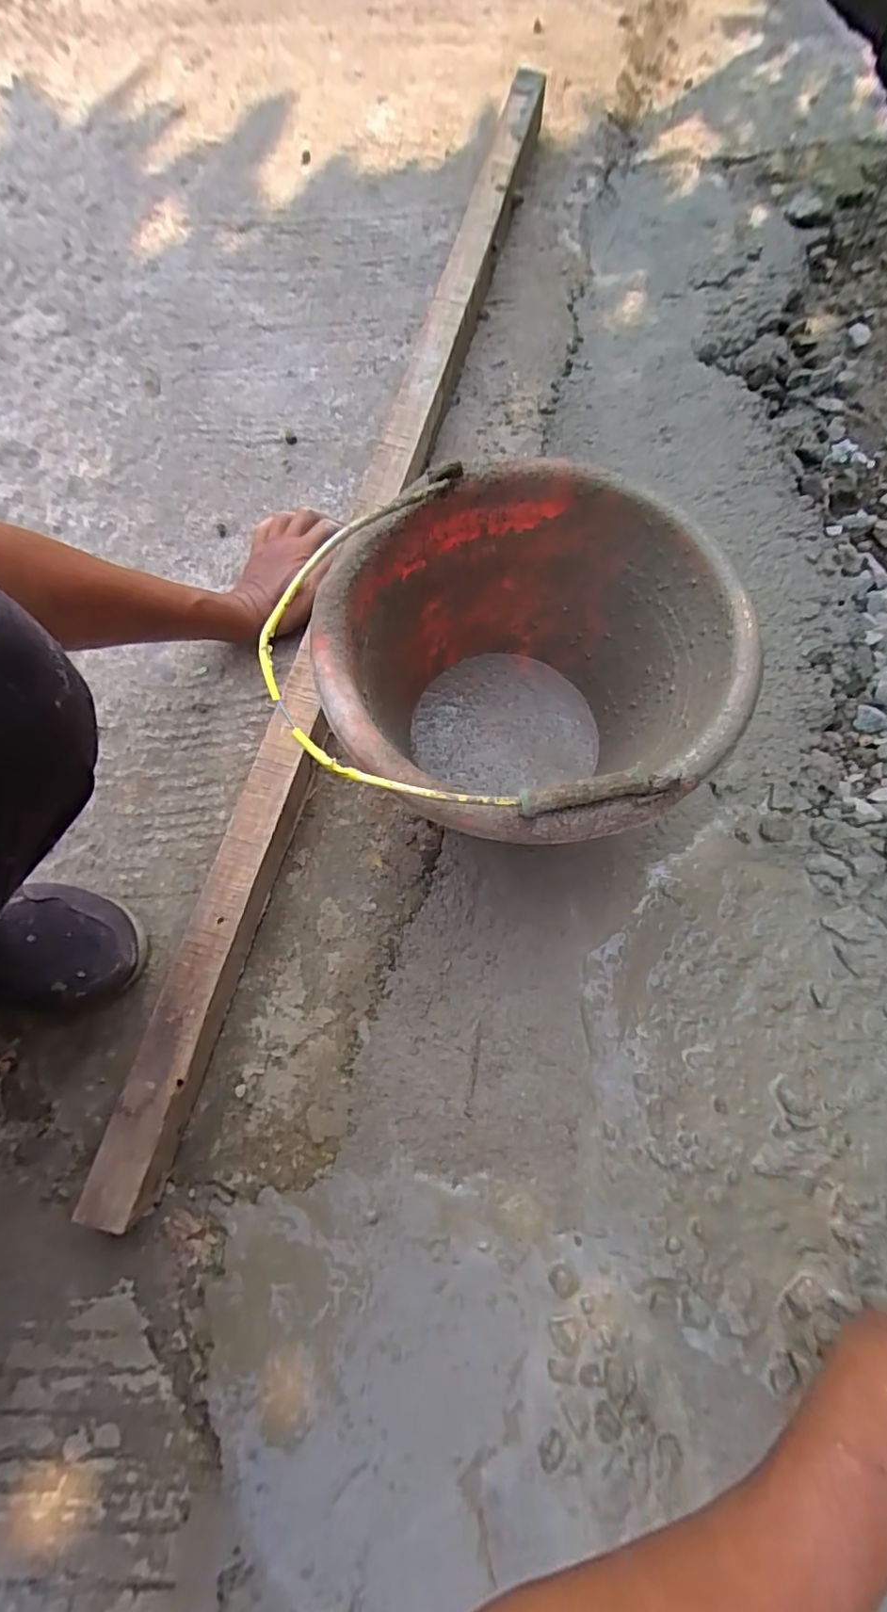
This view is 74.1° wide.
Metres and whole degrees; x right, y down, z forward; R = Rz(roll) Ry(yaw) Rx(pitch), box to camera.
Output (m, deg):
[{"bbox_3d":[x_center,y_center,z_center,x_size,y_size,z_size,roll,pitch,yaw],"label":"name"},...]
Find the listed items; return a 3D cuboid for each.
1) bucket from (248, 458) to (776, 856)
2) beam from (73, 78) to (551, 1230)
[{"bbox_3d":[0.064,-0.087,0.463,0.259,0.209,0.280,0,74,1],"label":"bucket"},{"bbox_3d":[-0.053,-0.336,0.617,0.052,0.065,1.243,15,75,6],"label":"beam"}]

